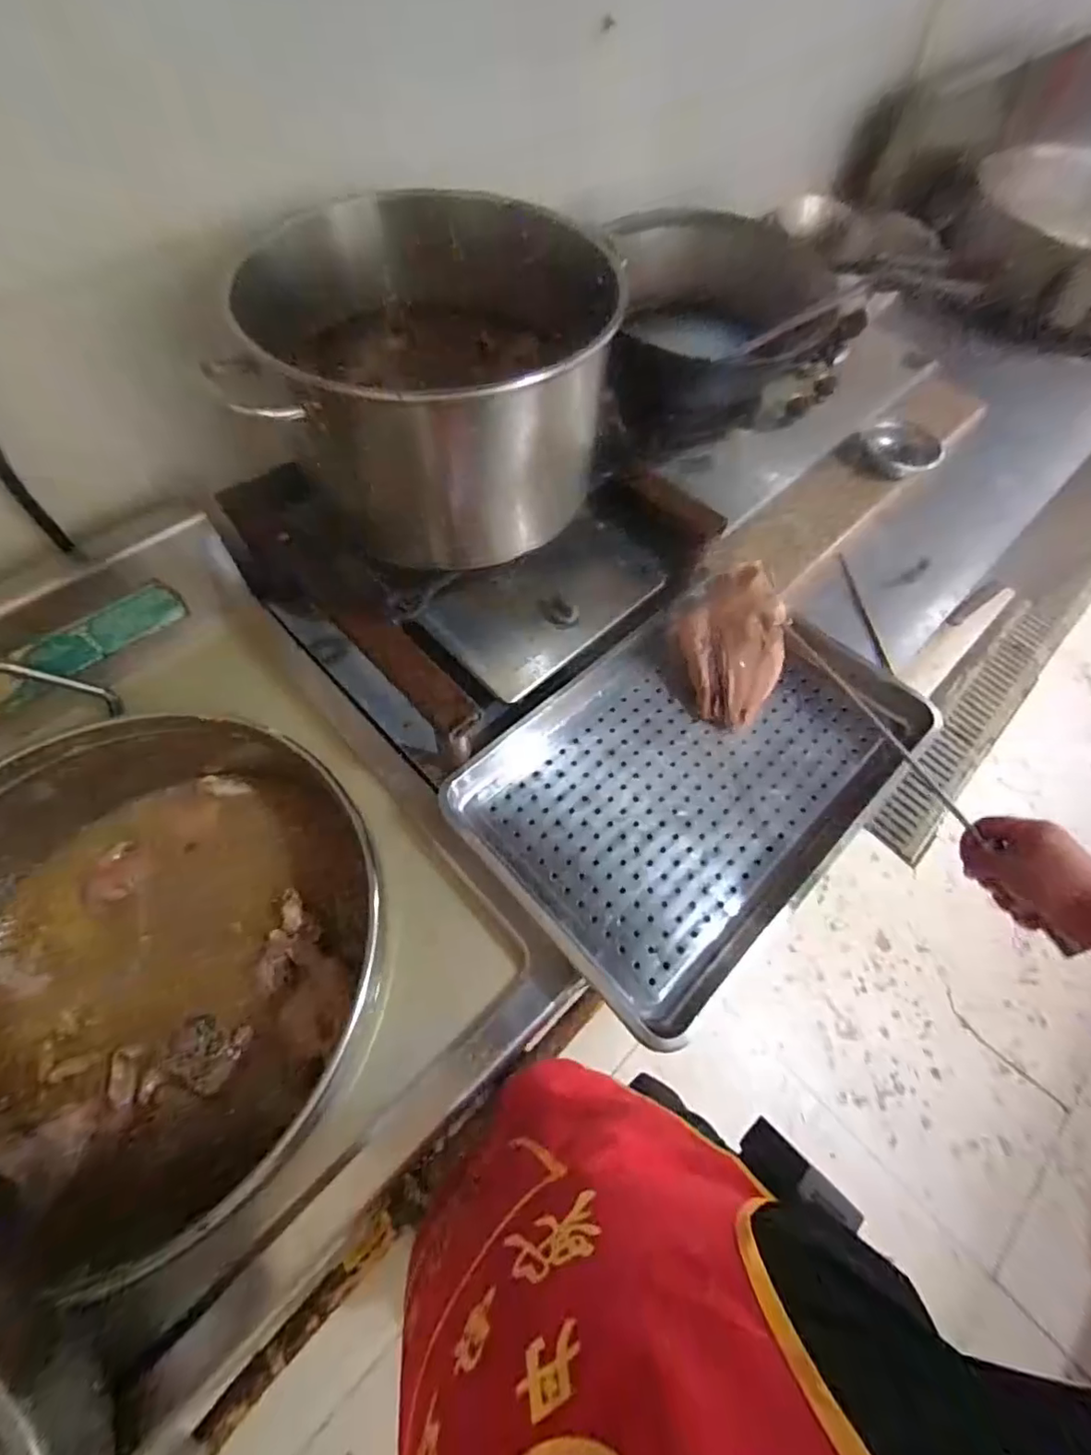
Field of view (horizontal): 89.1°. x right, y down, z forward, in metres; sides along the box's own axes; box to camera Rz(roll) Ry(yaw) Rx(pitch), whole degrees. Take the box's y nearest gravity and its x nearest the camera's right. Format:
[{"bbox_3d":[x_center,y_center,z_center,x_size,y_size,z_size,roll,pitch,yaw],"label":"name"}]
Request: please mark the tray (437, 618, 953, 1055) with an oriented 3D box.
[{"bbox_3d":[0.199,0.045,0.742,0.578,0.060,0.391,-39,72,-18],"label":"tray"}]

